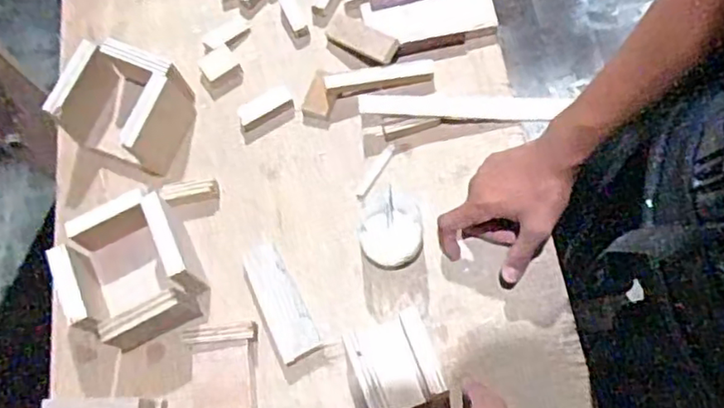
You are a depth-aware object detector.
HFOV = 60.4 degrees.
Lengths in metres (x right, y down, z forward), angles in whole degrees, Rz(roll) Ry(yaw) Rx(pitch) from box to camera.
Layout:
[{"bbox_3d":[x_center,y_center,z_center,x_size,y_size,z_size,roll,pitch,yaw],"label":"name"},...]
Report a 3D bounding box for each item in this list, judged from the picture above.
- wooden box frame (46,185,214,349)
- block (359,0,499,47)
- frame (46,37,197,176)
[{"bbox_3d":[-0.232,0.062,0.614,0.120,0.065,0.132,-27,70,-5],"label":"wooden box frame"},{"bbox_3d":[0.080,-0.219,0.730,0.150,0.020,0.064,-16,70,-1],"label":"block"},{"bbox_3d":[-0.263,-0.111,0.679,0.124,0.076,0.106,22,73,12],"label":"frame"}]

